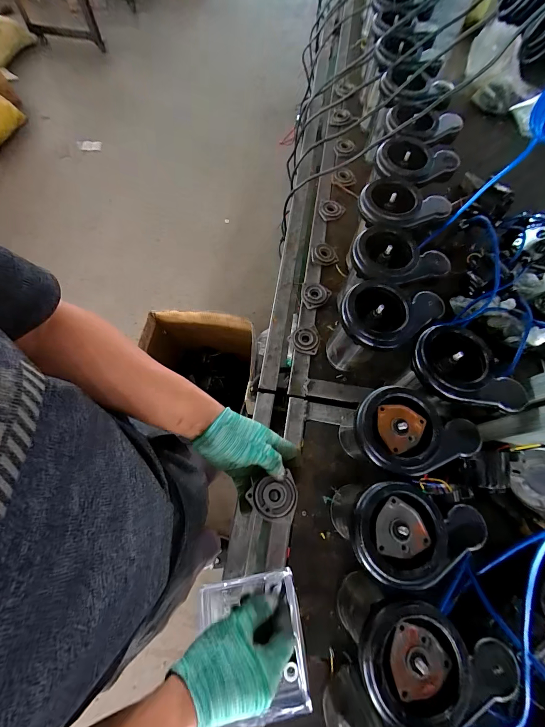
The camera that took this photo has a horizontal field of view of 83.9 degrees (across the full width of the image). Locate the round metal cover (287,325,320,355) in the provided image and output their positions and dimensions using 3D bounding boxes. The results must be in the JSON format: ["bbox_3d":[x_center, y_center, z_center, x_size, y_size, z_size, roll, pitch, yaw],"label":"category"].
[{"bbox_3d":[0.074,-0.047,0.658,0.066,0.018,0.061,1,69,-2],"label":"round metal cover"}]

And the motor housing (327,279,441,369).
[{"bbox_3d":[0.191,-0.063,0.580,0.160,0.180,0.122,-38,74,-15],"label":"motor housing"}]

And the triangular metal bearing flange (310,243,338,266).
[{"bbox_3d":[0.127,-0.270,0.745,0.066,0.009,0.066,1,69,-2],"label":"triangular metal bearing flange"}]

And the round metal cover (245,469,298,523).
[{"bbox_3d":[0.002,0.182,0.408,0.064,0.017,0.057,-11,70,-6],"label":"round metal cover"}]

